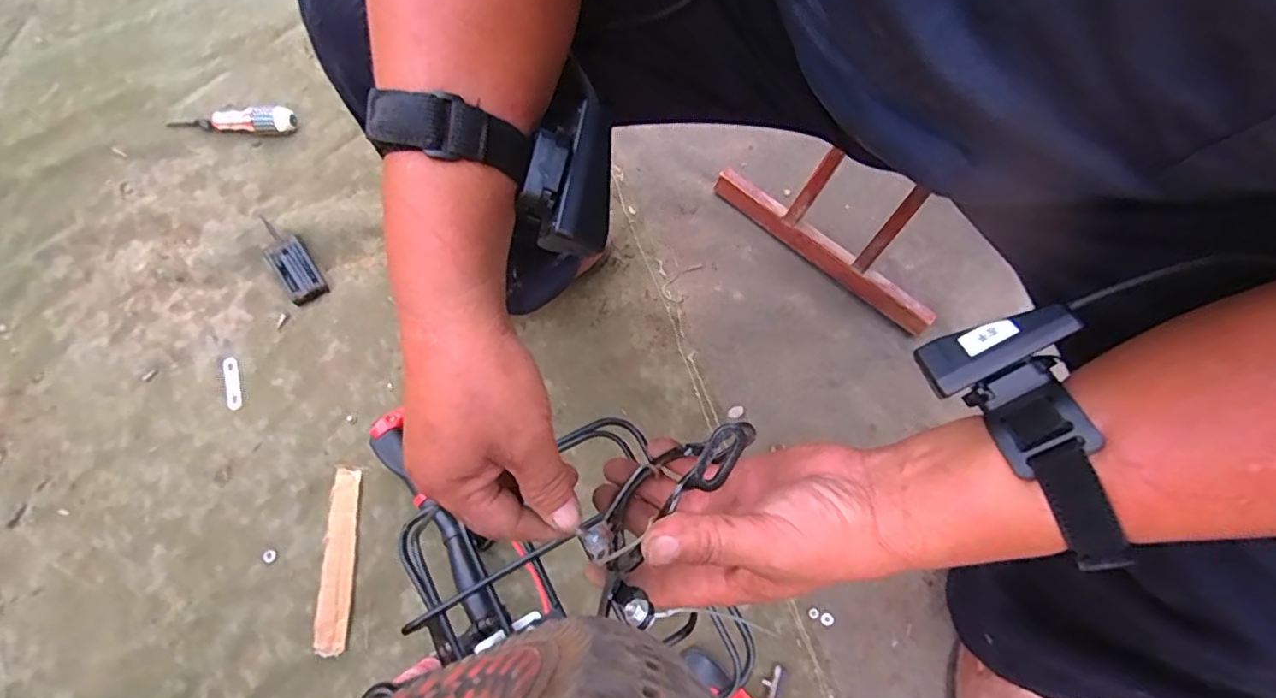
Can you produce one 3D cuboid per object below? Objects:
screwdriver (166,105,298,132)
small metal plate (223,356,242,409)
[{"bbox_3d":[-0.568,-0.319,0.833,0.186,0.030,0.038,-2,78,3],"label":"screwdriver"},{"bbox_3d":[-0.513,0.043,0.756,0.017,0.004,0.068,-10,78,-15],"label":"small metal plate"}]

